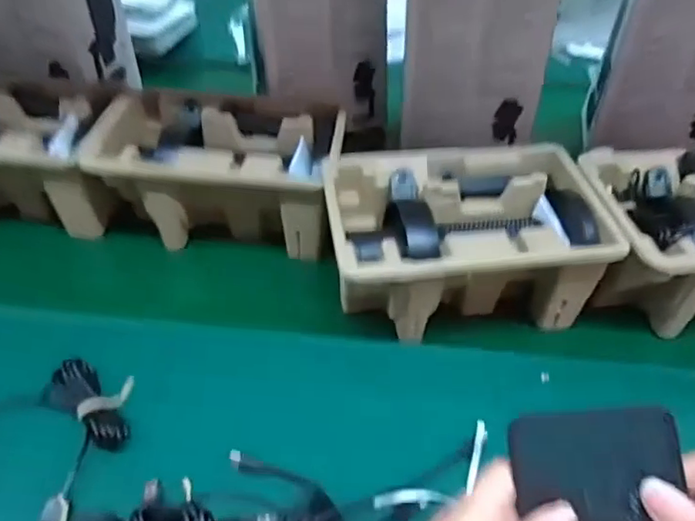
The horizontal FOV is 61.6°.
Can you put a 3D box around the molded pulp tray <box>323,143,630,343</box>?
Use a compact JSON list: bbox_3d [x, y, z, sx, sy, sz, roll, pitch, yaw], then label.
[{"bbox_3d":[0.098,-0.014,0.509,0.221,0.099,0.136,-6,43,-9],"label":"molded pulp tray"}]

